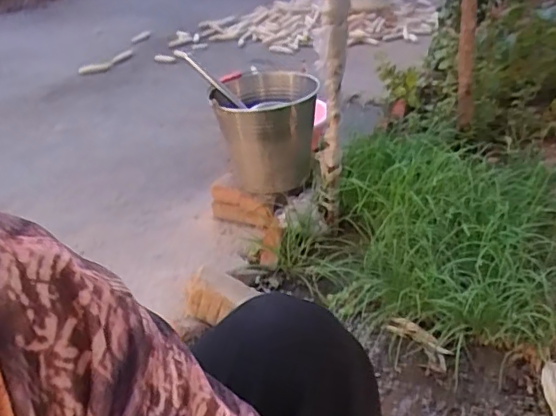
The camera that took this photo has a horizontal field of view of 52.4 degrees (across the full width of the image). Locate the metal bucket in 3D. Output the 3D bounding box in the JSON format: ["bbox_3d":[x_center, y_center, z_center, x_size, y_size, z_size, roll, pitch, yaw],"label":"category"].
[{"bbox_3d":[-0.036,-0.236,1.669,0.297,0.265,0.350,0,32,6],"label":"metal bucket"}]

